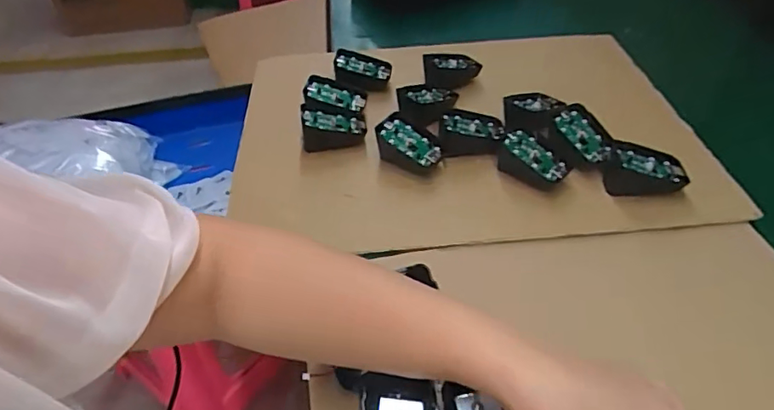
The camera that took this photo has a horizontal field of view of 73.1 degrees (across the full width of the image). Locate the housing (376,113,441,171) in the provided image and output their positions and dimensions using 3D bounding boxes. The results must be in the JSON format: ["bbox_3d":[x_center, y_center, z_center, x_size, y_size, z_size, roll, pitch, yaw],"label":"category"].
[{"bbox_3d":[0.023,-0.061,0.530,0.061,0.039,0.035,21,48,23],"label":"housing"}]

